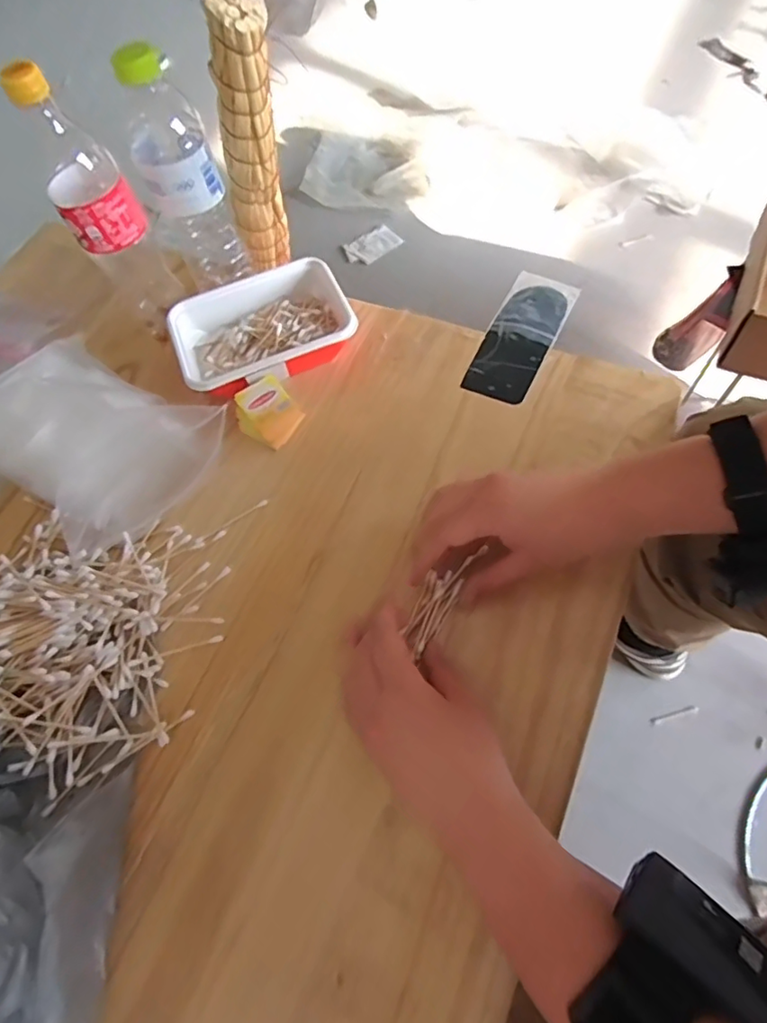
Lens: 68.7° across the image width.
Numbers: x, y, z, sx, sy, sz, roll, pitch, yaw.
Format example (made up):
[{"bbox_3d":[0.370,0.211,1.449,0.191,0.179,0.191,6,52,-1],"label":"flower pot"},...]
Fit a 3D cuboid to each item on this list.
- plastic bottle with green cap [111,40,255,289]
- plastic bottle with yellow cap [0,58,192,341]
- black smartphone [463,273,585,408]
[{"bbox_3d":[-0.173,-0.284,0.505,0.068,0.217,0.057,-22,66,-5],"label":"plastic bottle with green cap"},{"bbox_3d":[-0.235,-0.251,0.489,0.066,0.234,0.058,-27,64,-7],"label":"plastic bottle with yellow cap"},{"bbox_3d":[0.137,-0.176,0.556,0.064,0.015,0.173,24,68,14],"label":"black smartphone"}]

